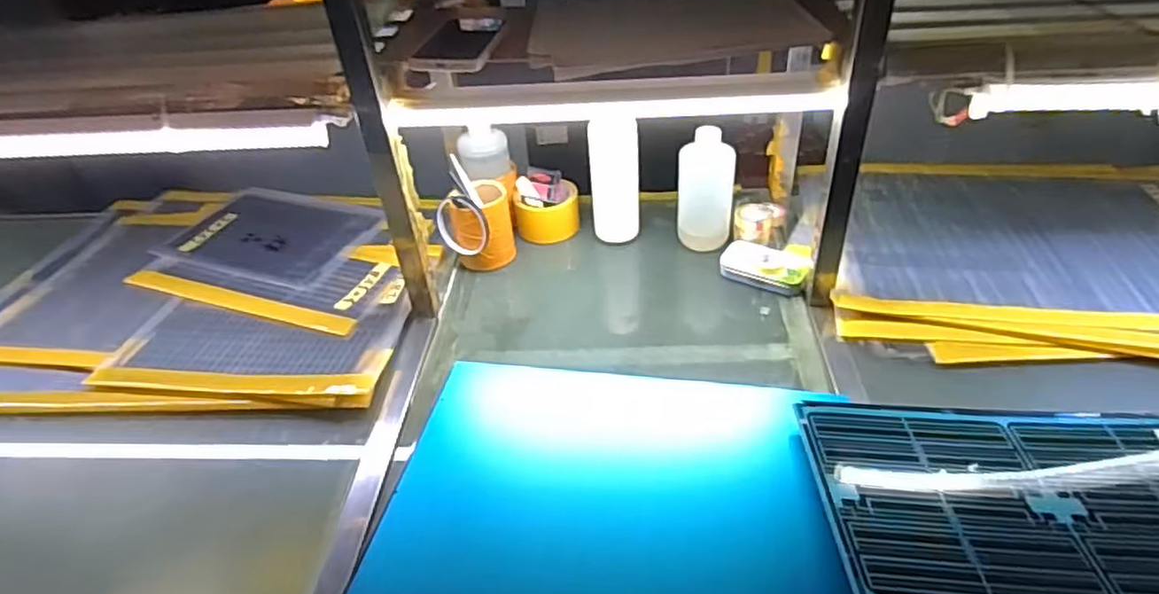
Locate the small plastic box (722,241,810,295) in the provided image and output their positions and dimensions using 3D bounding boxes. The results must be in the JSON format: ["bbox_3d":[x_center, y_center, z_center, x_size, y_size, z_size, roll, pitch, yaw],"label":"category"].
[{"bbox_3d":[0.245,-0.039,0.881,0.109,0.026,0.062,24,48,29],"label":"small plastic box"}]

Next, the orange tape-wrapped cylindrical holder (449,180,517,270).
[{"bbox_3d":[-0.135,-0.099,0.944,0.075,0.097,0.088,17,45,24],"label":"orange tape-wrapped cylindrical holder"}]

